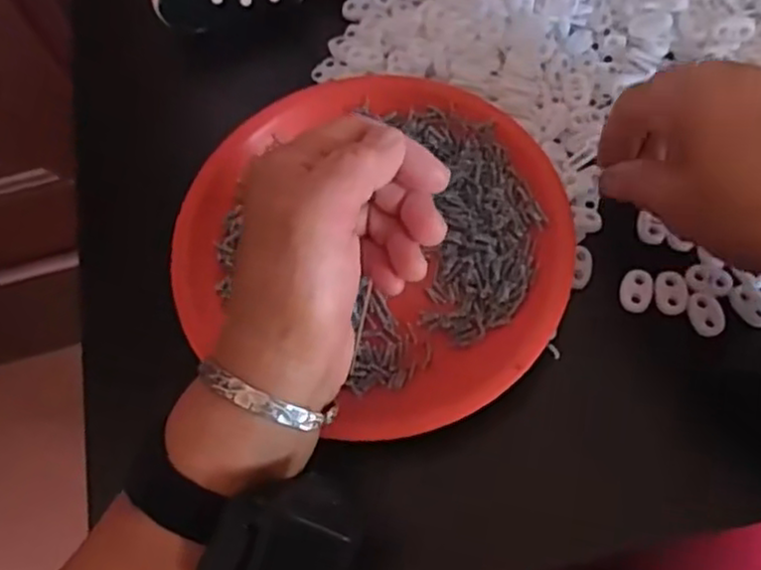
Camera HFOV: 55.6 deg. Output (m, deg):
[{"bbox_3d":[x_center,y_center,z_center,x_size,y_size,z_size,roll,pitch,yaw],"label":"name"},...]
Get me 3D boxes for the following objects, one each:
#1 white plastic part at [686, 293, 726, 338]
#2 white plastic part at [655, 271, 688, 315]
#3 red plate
[{"bbox_3d":[0.159,0.014,0.351,0.016,0.004,0.022,-16,67,-3],"label":"white plastic part"},{"bbox_3d":[0.144,0.004,0.357,0.015,0.004,0.023,4,67,5],"label":"white plastic part"},{"bbox_3d":[-0.003,-0.024,0.369,0.198,0.028,0.177,32,72,15],"label":"red plate"}]

